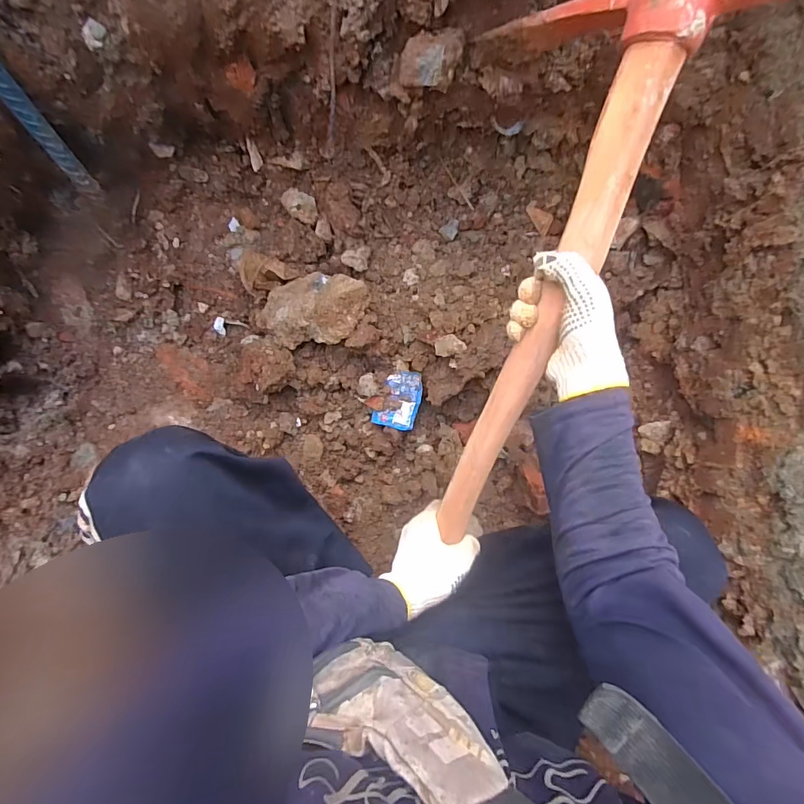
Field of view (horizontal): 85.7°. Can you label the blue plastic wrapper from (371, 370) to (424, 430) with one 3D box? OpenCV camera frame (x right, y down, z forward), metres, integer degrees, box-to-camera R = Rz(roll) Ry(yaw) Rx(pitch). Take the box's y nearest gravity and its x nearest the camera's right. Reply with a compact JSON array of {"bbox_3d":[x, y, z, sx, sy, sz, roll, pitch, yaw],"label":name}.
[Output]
[{"bbox_3d":[-0.003,-0.004,0.711,0.066,0.015,0.094,15,97,-8],"label":"blue plastic wrapper"}]

